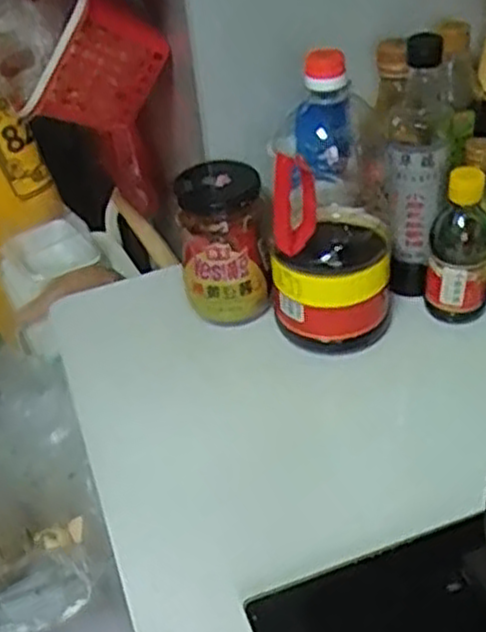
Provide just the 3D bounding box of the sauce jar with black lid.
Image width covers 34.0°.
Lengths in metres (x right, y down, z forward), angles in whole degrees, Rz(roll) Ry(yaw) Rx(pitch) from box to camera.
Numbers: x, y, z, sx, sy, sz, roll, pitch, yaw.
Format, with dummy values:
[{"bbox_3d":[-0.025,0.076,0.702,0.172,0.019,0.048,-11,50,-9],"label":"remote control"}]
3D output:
[{"bbox_3d":[-0.021,-0.075,0.808,0.084,0.151,0.085,-4,40,4],"label":"sauce jar with black lid"}]

